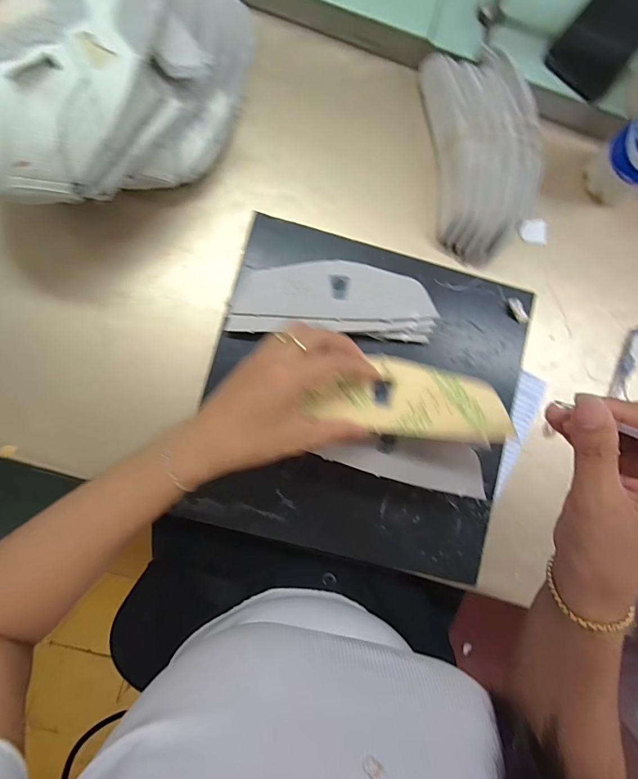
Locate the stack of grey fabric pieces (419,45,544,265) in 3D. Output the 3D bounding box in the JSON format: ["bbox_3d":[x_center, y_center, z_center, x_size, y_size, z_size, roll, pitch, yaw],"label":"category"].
[{"bbox_3d":[0.169,-0.244,0.426,0.095,0.054,0.212,-5,88,-5],"label":"stack of grey fabric pieces"}]

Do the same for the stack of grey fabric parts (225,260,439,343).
[{"bbox_3d":[0.014,-0.085,0.390,0.193,0.017,0.067,2,85,-5],"label":"stack of grey fabric parts"}]

